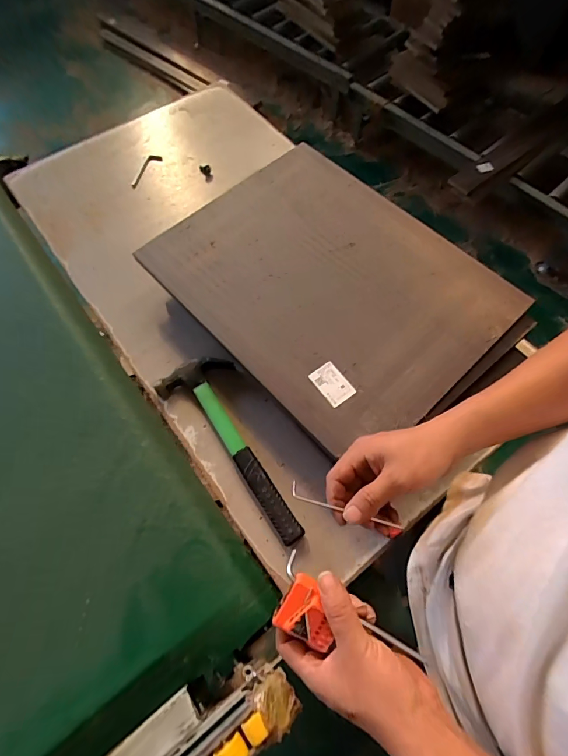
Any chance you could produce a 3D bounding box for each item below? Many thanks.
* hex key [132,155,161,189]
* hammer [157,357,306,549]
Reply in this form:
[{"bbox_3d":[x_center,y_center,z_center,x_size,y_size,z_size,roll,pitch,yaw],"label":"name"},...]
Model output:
[{"bbox_3d":[-0.309,-0.462,0.861,0.030,0.008,0.113,27,69,12],"label":"hex key"},{"bbox_3d":[-0.062,0.095,0.592,0.113,0.029,0.312,-36,71,-14],"label":"hammer"}]

